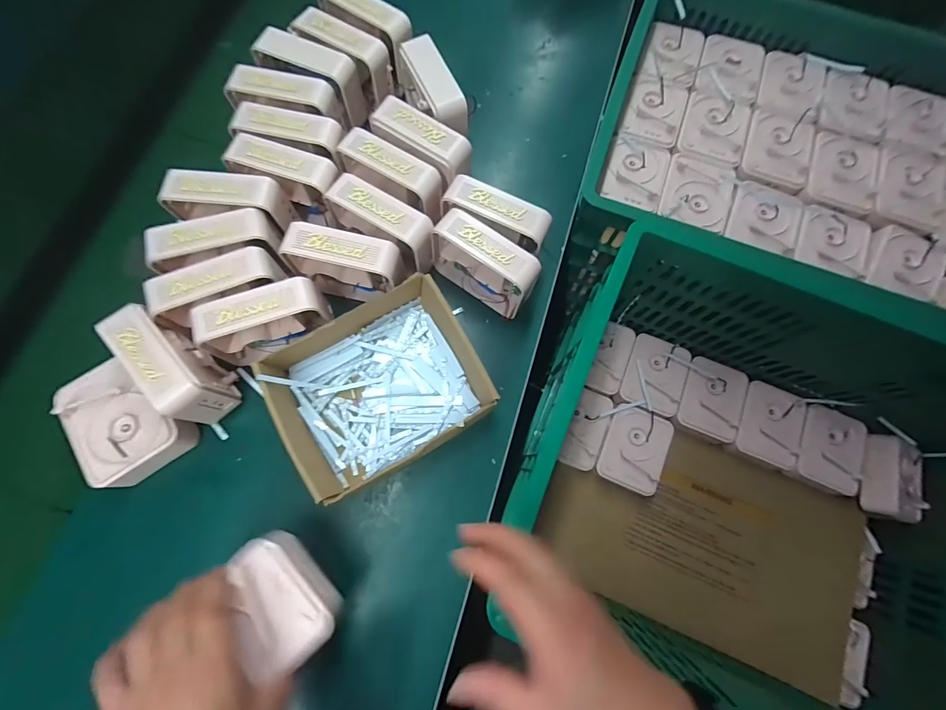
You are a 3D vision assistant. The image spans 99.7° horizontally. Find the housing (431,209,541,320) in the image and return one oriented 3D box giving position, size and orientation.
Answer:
[{"bbox_3d":[0.014,-0.104,0.488,0.131,0.107,0.051,34,77,9],"label":"housing"}]

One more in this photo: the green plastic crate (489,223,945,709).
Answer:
[{"bbox_3d":[0.436,0.198,0.543,0.693,0.303,0.501,23,76,6],"label":"green plastic crate"}]

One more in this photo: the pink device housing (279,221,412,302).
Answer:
[{"bbox_3d":[-0.147,-0.100,0.476,0.127,0.102,0.050,12,75,3],"label":"pink device housing"}]

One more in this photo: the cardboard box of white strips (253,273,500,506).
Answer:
[{"bbox_3d":[-0.102,0.039,0.466,0.215,0.081,0.176,-30,77,-8],"label":"cardboard box of white strips"}]

